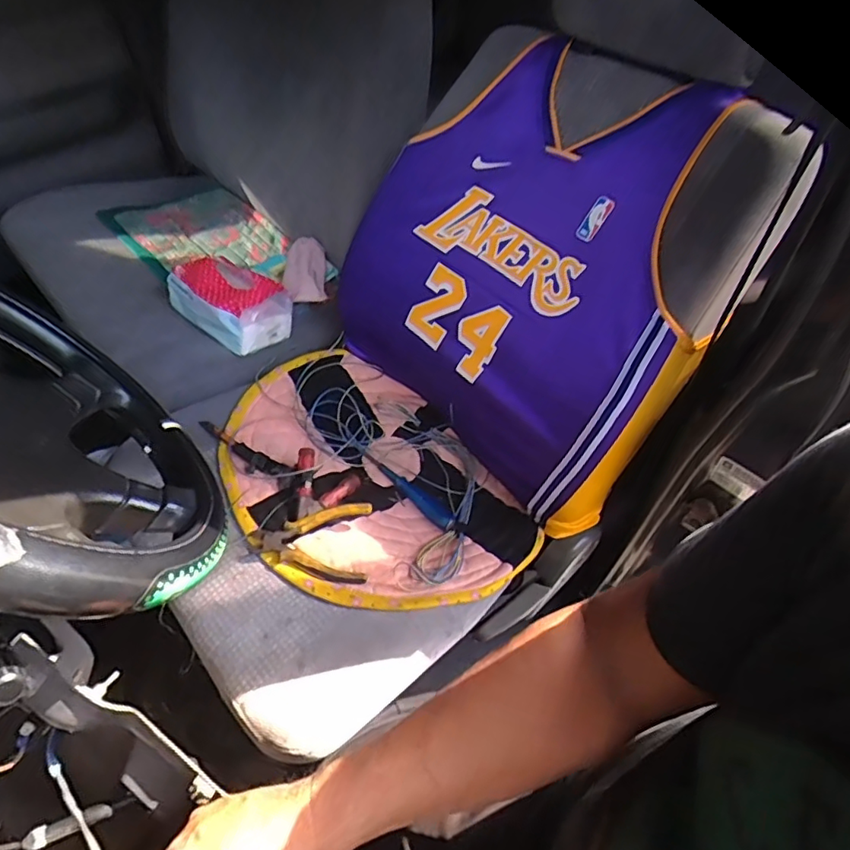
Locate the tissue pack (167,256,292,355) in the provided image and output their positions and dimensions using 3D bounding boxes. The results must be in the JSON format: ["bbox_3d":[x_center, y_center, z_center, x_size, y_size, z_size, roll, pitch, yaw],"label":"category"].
[{"bbox_3d":[-0.339,-0.215,0.972,0.203,0.084,0.126,28,58,19],"label":"tissue pack"}]

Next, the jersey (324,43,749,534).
[{"bbox_3d":[0.146,-0.202,0.784,0.498,0.519,0.180,41,22,26],"label":"jersey"}]

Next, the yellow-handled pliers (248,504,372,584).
[{"bbox_3d":[-0.145,0.146,0.712,0.146,0.023,0.098,0,53,0],"label":"yellow-handled pliers"}]

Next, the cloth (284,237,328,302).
[{"bbox_3d":[-0.225,-0.292,1.058,0.073,0.032,0.155,-6,53,-5],"label":"cloth"}]

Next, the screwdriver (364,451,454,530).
[{"bbox_3d":[-0.027,0.089,0.822,0.176,0.022,0.030,37,61,24],"label":"screwdriver"}]

